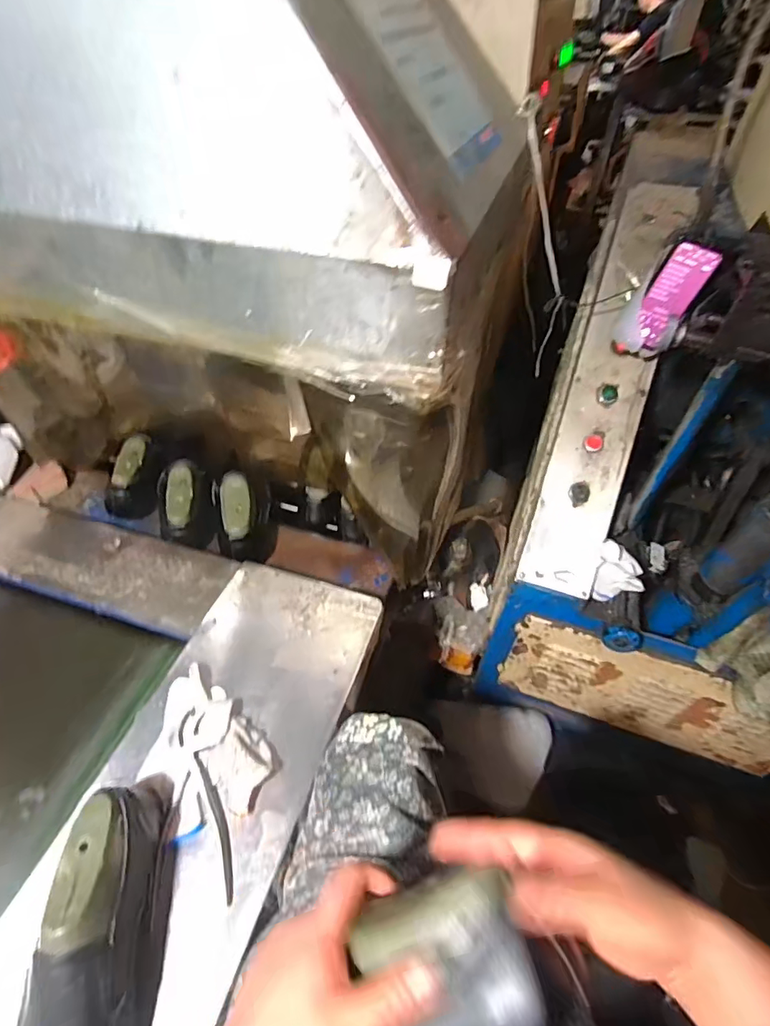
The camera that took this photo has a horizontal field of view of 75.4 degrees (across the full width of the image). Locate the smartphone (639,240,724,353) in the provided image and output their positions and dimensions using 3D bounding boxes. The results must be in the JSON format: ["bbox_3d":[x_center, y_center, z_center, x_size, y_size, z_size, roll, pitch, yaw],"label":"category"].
[{"bbox_3d":[0.441,-0.328,0.766,0.076,0.152,0.016,14,37,-5],"label":"smartphone"}]

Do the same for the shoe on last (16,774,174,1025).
[{"bbox_3d":[-0.239,0.365,0.414,0.081,0.099,0.270,-1,48,-2],"label":"shoe on last"}]

